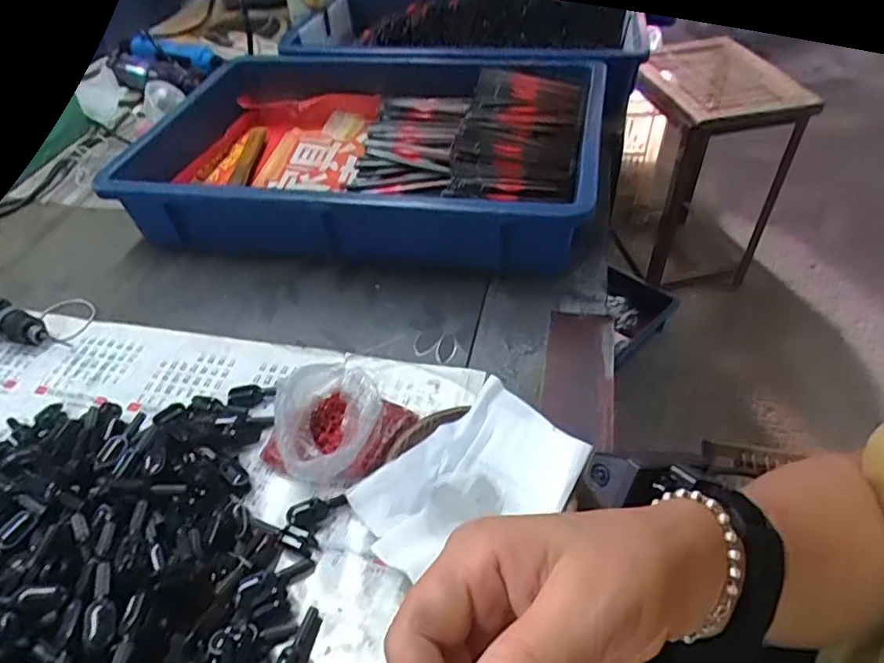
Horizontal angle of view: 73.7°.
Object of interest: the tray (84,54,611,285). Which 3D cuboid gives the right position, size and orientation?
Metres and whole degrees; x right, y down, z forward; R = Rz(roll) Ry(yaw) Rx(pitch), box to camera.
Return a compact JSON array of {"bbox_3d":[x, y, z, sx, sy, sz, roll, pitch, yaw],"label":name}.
[{"bbox_3d":[-0.066,-0.204,0.613,0.440,0.080,0.356,8,47,12],"label":"tray"}]

